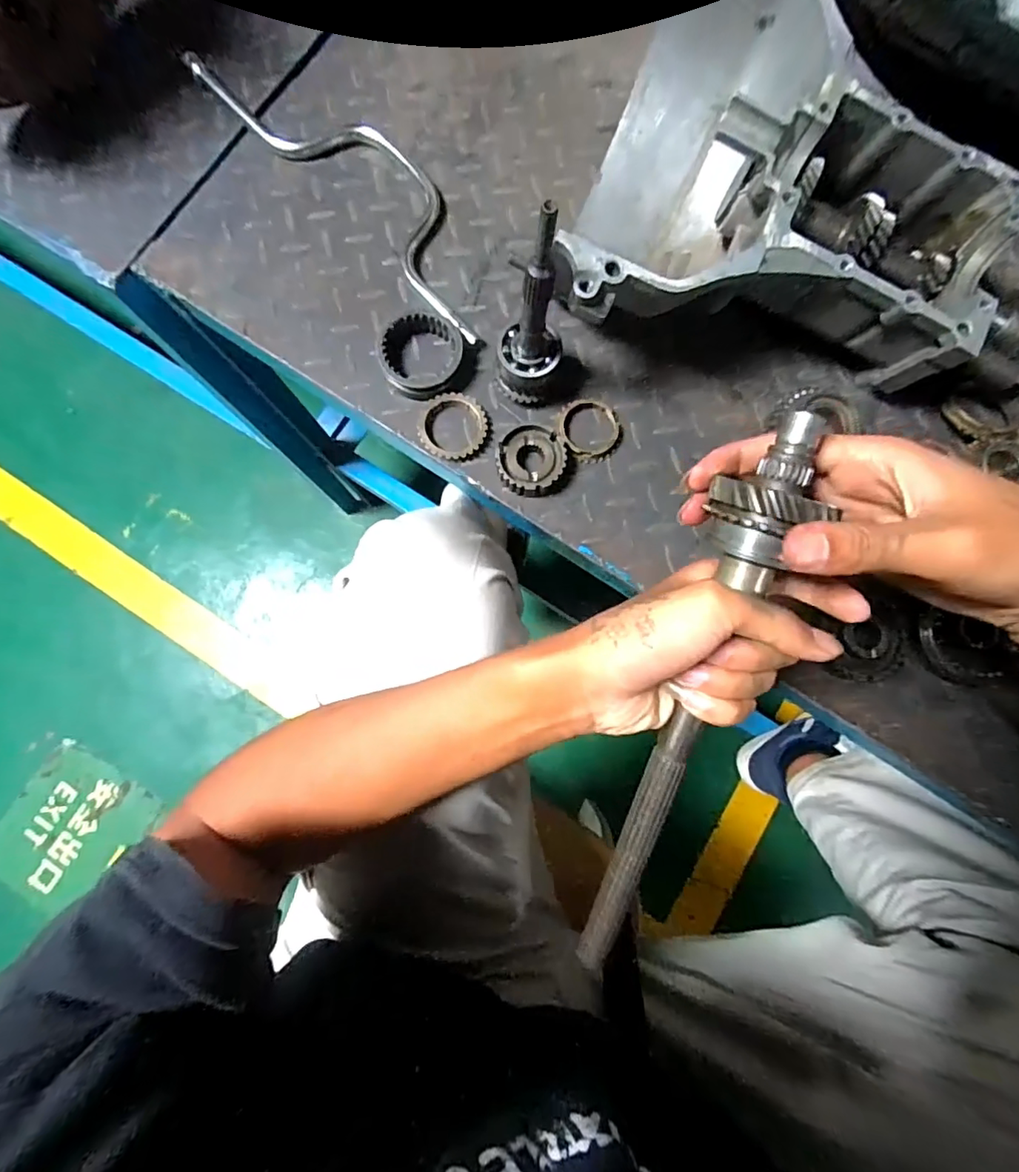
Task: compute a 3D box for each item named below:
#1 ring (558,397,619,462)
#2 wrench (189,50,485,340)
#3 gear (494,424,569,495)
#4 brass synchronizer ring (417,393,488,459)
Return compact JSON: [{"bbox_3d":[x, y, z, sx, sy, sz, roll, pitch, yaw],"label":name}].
[{"bbox_3d":[0.068,-0.132,0.446,0.052,0.015,0.055,0,82,-1],"label":"ring"},{"bbox_3d":[-0.129,-0.360,0.464,0.082,0.020,0.351,-44,85,-4],"label":"wrench"},{"bbox_3d":[0.017,-0.103,0.436,0.054,0.021,0.056,0,82,-1],"label":"gear"},{"bbox_3d":[-0.047,-0.133,0.440,0.057,0.014,0.053,0,82,-1],"label":"brass synchronizer ring"}]

